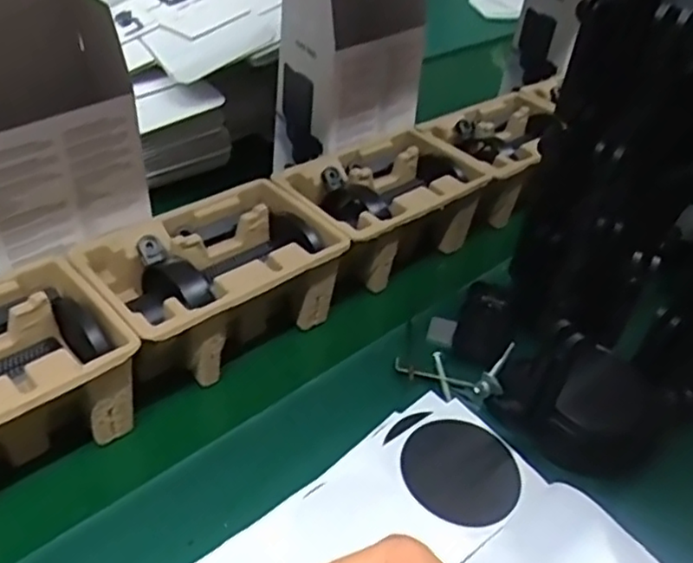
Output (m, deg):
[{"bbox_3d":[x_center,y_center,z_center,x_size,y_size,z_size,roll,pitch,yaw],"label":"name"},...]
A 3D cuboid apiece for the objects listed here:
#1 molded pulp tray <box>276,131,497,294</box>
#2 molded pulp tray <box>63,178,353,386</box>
[{"bbox_3d":[0.036,-0.088,0.777,0.219,0.093,0.159,-24,48,-33],"label":"molded pulp tray"},{"bbox_3d":[-0.128,0.004,0.652,0.225,0.100,0.144,-25,49,-34],"label":"molded pulp tray"}]

